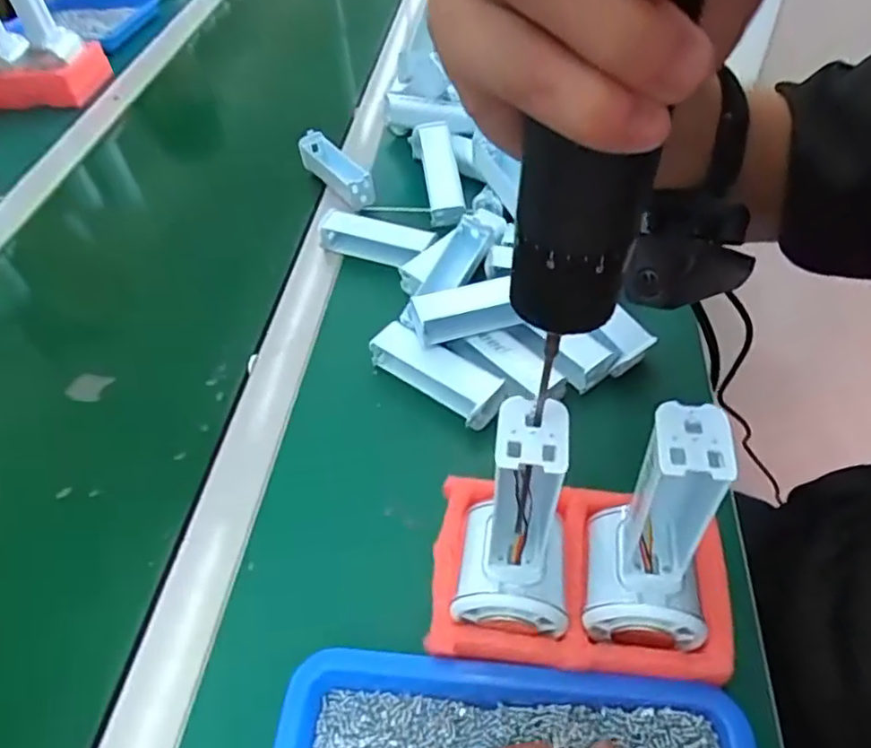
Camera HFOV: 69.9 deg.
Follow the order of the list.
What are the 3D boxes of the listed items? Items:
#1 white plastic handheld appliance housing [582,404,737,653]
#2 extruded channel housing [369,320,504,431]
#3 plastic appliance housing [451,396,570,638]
[{"bbox_3d":[0.097,0.068,0.266,0.050,0.124,0.055,7,51,10],"label":"white plastic handheld appliance housing"},{"bbox_3d":[0.001,-0.003,0.442,0.100,0.026,0.037,33,60,28],"label":"extruded channel housing"},{"bbox_3d":[0.035,0.067,0.276,0.048,0.141,0.056,3,51,8],"label":"plastic appliance housing"}]

